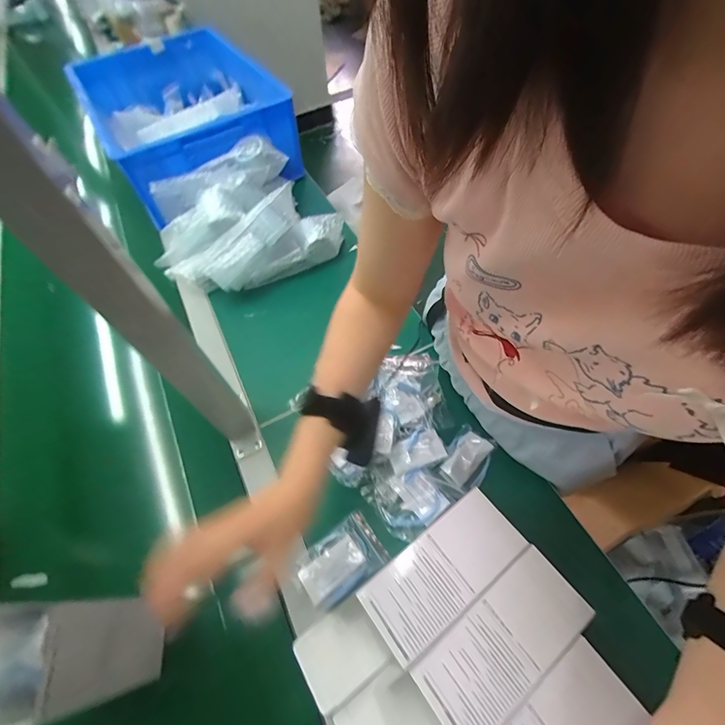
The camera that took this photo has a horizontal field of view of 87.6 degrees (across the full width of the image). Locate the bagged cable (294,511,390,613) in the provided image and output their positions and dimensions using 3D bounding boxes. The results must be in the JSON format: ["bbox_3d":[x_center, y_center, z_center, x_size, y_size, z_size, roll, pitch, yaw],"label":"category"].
[{"bbox_3d":[-0.026,0.223,0.429,0.096,0.015,0.066,-33,62,-16],"label":"bagged cable"}]

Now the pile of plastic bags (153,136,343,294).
[{"bbox_3d":[-0.227,-0.251,0.672,0.286,0.112,0.245,-35,63,-17],"label":"pile of plastic bags"}]

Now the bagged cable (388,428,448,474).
[{"bbox_3d":[0.068,0.112,0.483,0.071,0.018,0.041,-18,59,-8],"label":"bagged cable"}]

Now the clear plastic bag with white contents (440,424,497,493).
[{"bbox_3d":[0.133,0.120,0.477,0.053,0.021,0.075,30,64,20],"label":"clear plastic bag with white contents"}]

